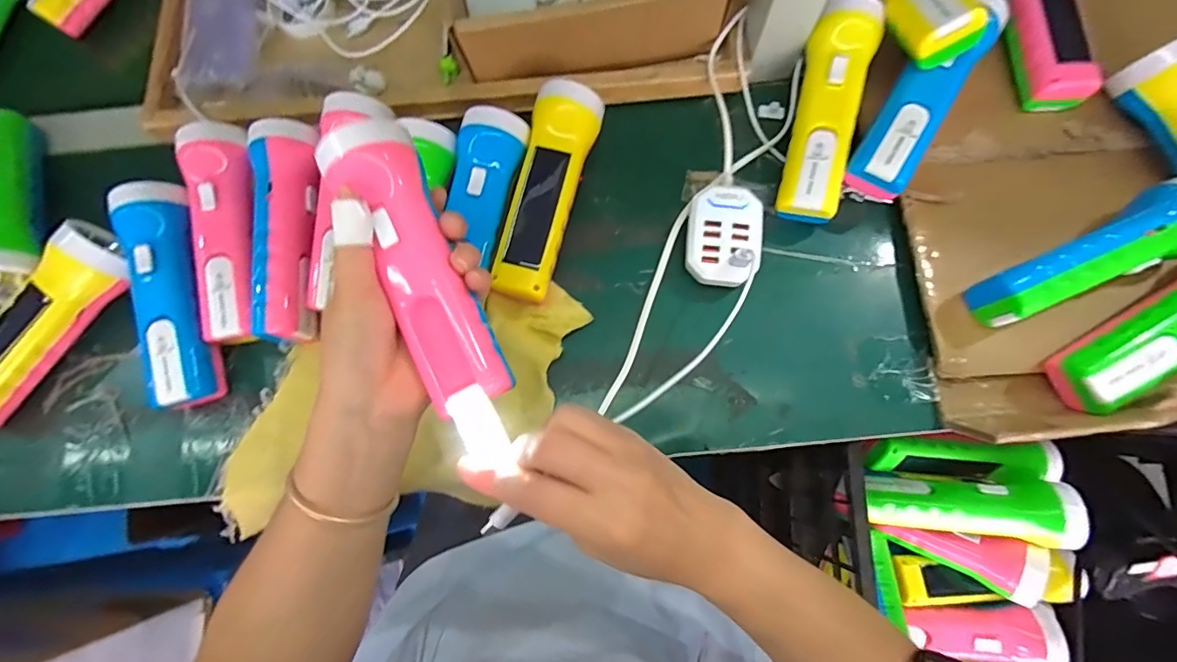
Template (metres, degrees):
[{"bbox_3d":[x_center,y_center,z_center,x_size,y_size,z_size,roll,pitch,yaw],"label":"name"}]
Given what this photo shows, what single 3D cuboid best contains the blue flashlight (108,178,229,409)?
[{"bbox_3d":[-0.309,-0.025,0.369,0.046,0.043,0.163,-14,83,-20],"label":"blue flashlight"}]

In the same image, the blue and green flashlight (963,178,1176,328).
[{"bbox_3d":[0.347,-0.050,0.341,0.163,0.049,0.048,-24,75,-5],"label":"blue and green flashlight"}]

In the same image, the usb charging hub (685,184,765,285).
[{"bbox_3d":[0.100,-0.067,0.374,0.053,0.030,0.073,7,75,4],"label":"usb charging hub"}]

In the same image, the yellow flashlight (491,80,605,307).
[{"bbox_3d":[-0.035,-0.104,0.376,0.051,0.050,0.163,17,76,6],"label":"yellow flashlight"}]

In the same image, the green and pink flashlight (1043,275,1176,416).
[{"bbox_3d":[0.395,-0.004,0.332,0.171,0.051,0.050,-30,76,-6],"label":"green and pink flashlight"}]

